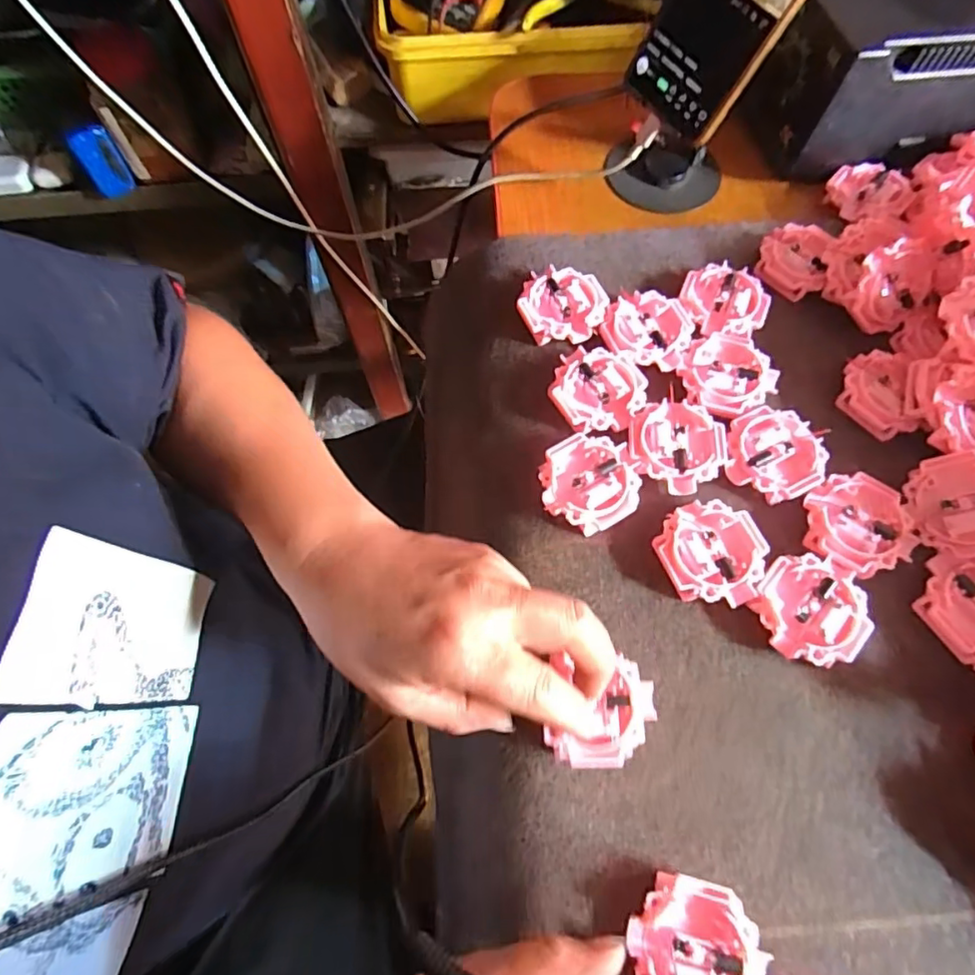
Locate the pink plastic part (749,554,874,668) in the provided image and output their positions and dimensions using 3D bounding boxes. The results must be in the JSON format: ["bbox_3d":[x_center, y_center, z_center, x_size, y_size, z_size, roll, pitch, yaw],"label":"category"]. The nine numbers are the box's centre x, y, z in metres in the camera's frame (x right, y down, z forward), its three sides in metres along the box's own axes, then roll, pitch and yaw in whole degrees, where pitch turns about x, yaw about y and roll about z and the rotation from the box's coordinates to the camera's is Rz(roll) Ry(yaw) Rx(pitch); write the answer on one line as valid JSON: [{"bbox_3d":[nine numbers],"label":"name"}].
[{"bbox_3d":[0.161,0.062,0.293,0.051,0.015,0.050,0,68,1],"label":"pink plastic part"}]

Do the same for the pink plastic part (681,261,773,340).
[{"bbox_3d":[0.148,-0.114,0.367,0.047,0.017,0.052,-25,70,-9],"label":"pink plastic part"}]

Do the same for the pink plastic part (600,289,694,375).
[{"bbox_3d":[0.097,-0.096,0.359,0.051,0.015,0.050,0,68,1],"label":"pink plastic part"}]

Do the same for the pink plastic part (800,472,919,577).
[{"bbox_3d":[0.194,0.020,0.309,0.052,0.014,0.050,0,68,1],"label":"pink plastic part"}]

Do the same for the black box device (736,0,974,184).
[{"bbox_3d":[0.273,-0.295,0.404,0.167,0.083,0.116,-16,69,-6],"label":"black box device"}]

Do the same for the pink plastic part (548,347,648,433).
[{"bbox_3d":[0.064,-0.056,0.342,0.051,0.016,0.053,0,68,1],"label":"pink plastic part"}]

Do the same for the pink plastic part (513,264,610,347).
[{"bbox_3d":[0.046,-0.112,0.365,0.051,0.017,0.050,0,68,1],"label":"pink plastic part"}]

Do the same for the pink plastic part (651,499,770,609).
[{"bbox_3d":[0.117,0.036,0.305,0.051,0.015,0.054,0,68,1],"label":"pink plastic part"}]

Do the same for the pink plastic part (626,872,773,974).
[{"bbox_3d":[0.086,0.191,0.238,0.053,0.009,0.051,11,68,5],"label":"pink plastic part"}]

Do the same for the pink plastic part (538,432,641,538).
[{"bbox_3d":[0.055,-0.002,0.320,0.052,0.015,0.050,0,68,1],"label":"pink plastic part"}]

